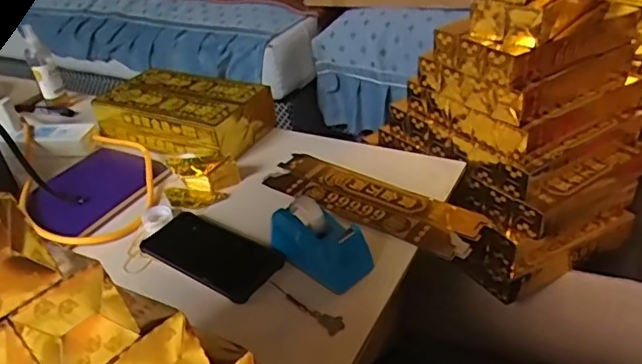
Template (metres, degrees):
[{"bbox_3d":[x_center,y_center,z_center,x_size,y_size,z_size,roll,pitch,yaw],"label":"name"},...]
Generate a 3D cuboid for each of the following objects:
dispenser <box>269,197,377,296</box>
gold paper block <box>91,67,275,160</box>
[{"bbox_3d":[0.000,0.061,0.580,0.109,0.060,0.055,24,46,37],"label":"dispenser"},{"bbox_3d":[-0.211,-0.108,0.862,0.246,0.069,0.139,14,41,29],"label":"gold paper block"}]

